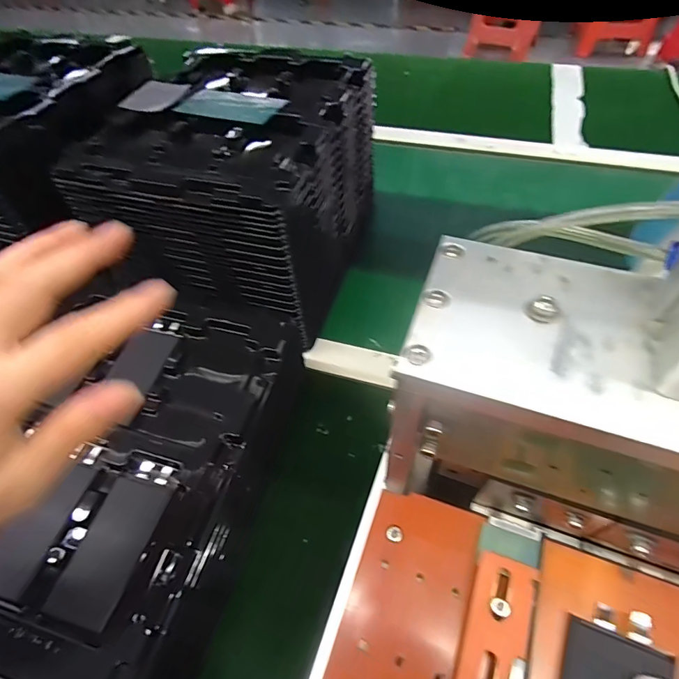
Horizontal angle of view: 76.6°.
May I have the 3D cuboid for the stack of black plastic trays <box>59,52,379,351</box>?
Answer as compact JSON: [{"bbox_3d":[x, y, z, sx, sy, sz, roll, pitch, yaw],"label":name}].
[{"bbox_3d":[-0.098,-0.173,0.468,0.211,0.161,0.265,14,57,13],"label":"stack of black plastic trays"}]

